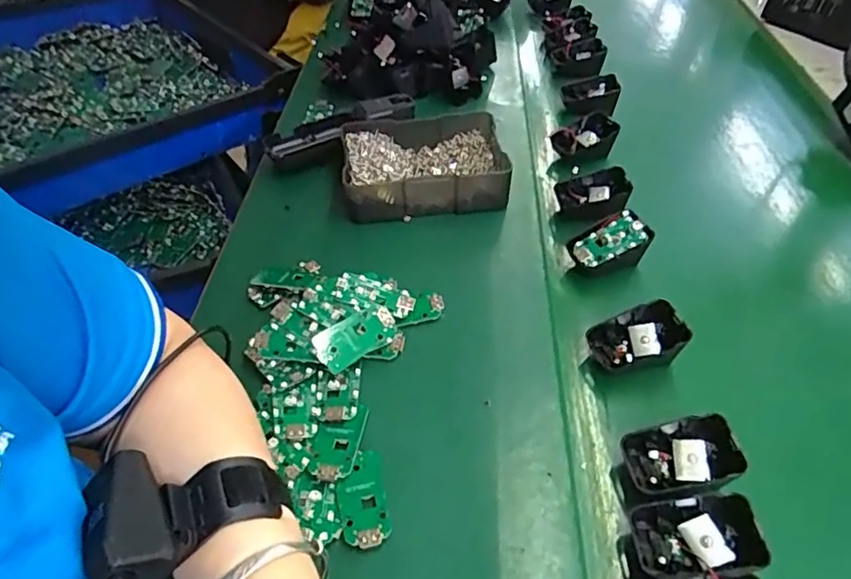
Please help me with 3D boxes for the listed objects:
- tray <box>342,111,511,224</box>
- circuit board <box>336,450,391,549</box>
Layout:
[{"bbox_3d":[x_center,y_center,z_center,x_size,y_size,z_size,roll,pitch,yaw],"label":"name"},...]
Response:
[{"bbox_3d":[-0.002,-0.125,0.611,0.160,0.049,0.124,-5,45,-3],"label":"tray"},{"bbox_3d":[-0.041,0.132,0.375,0.030,0.005,0.061,-9,45,-7],"label":"circuit board"}]

